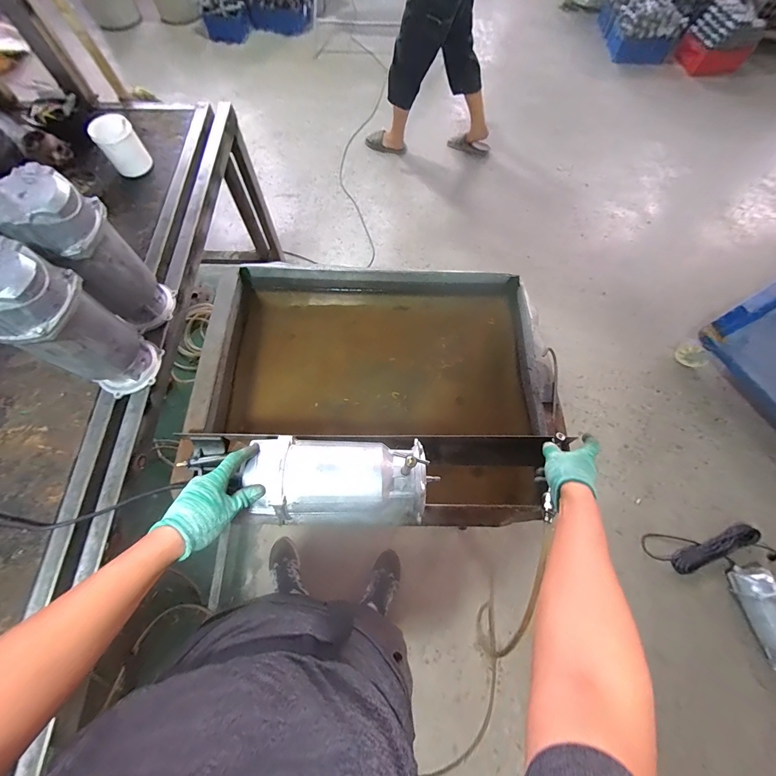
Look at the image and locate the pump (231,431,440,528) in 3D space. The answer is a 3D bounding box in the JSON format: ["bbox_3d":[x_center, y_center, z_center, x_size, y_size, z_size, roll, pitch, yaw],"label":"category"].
[{"bbox_3d":[-0.086,0.161,0.578,0.283,0.124,0.129,4,69,-6],"label":"pump"}]

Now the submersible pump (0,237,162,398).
[{"bbox_3d":[-0.525,-0.093,0.574,0.110,0.287,0.134,27,71,11],"label":"submersible pump"}]

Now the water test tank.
[{"bbox_3d":[-0.026,-0.020,0.817,0.733,0.192,0.534,-2,69,0],"label":"water test tank"}]

